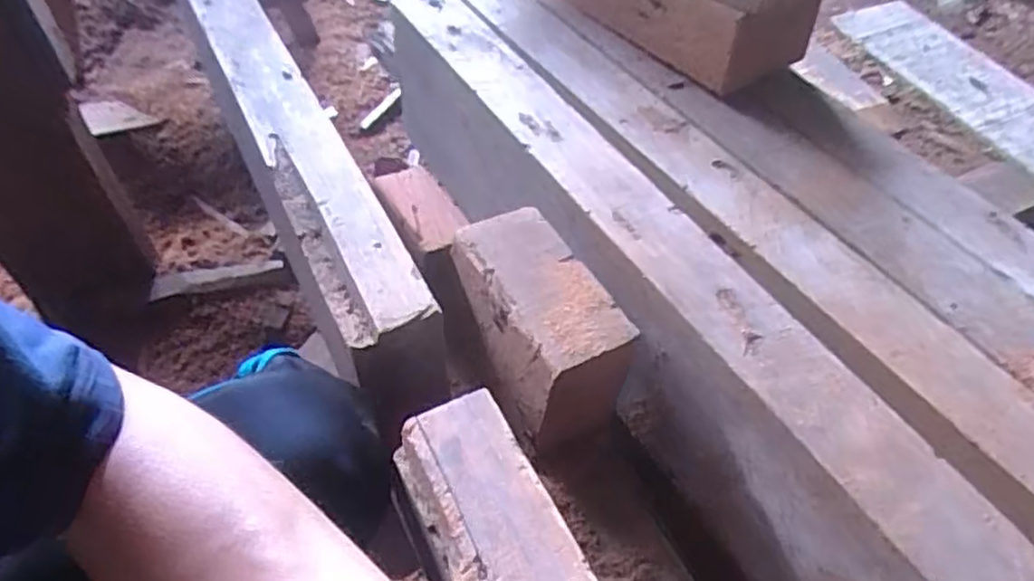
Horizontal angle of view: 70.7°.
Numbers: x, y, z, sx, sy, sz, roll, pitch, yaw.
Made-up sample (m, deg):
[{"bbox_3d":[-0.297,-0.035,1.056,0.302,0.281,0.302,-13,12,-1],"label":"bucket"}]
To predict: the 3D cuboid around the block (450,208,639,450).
[{"bbox_3d":[0.012,0.022,0.428,0.066,0.069,0.130,-19,53,-19],"label":"block"}]

